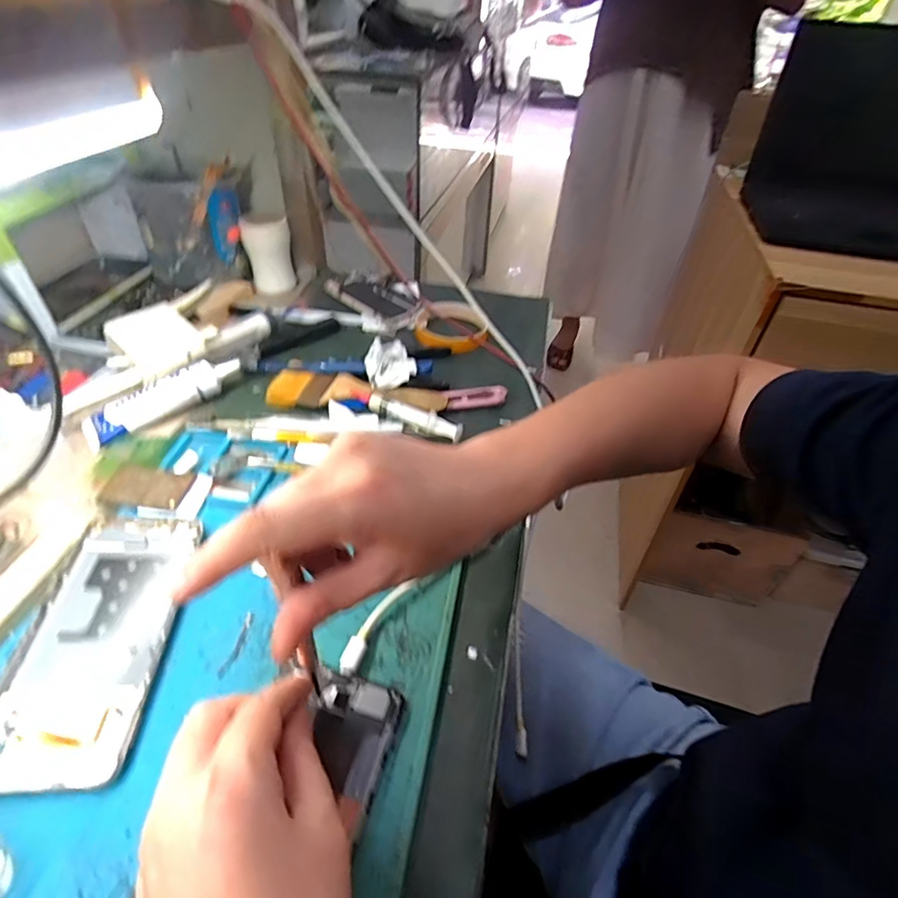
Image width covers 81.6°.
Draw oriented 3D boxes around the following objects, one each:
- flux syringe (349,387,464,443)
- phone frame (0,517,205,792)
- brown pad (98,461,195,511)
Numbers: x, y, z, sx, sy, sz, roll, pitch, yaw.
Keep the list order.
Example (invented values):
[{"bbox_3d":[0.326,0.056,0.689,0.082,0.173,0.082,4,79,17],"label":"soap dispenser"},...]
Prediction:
[{"bbox_3d":[-0.041,-0.035,0.462,0.115,0.010,0.020,26,47,23],"label":"flux syringe"},{"bbox_3d":[-0.202,0.105,0.304,0.074,0.010,0.161,1,42,-4],"label":"phone frame"},{"bbox_3d":[-0.226,0.028,0.389,0.061,0.005,0.036,7,42,4],"label":"brown pad"}]

